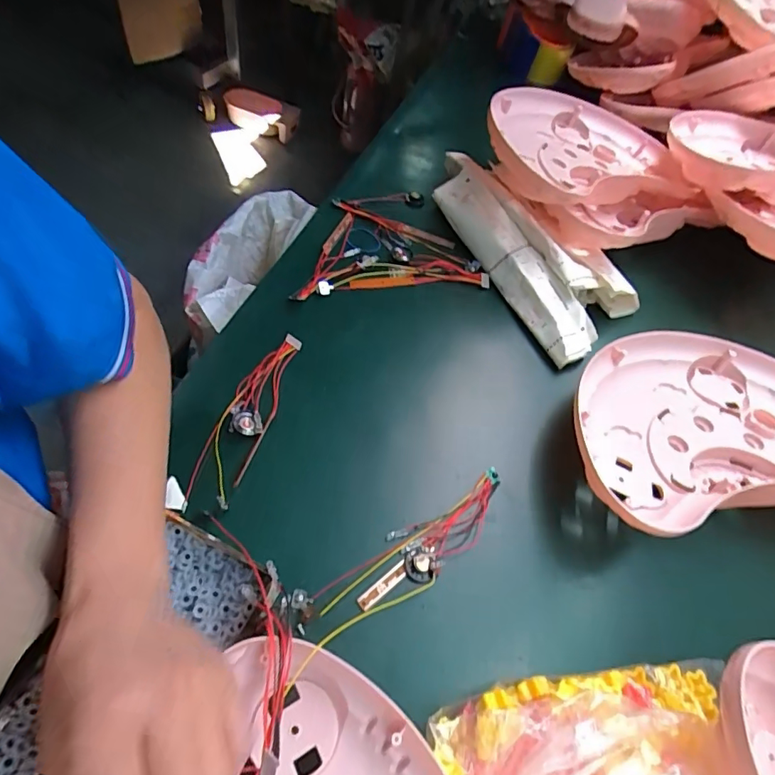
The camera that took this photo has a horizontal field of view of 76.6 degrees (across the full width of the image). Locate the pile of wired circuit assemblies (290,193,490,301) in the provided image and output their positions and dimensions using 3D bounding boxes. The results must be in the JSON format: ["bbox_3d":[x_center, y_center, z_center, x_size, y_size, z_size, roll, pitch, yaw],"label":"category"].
[{"bbox_3d":[0.002,-0.190,0.632,0.227,0.019,0.193,-1,57,-12],"label":"pile of wired circuit assemblies"}]

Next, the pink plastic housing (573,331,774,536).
[{"bbox_3d":[0.334,0.034,0.497,0.339,0.054,0.224,-1,57,-12],"label":"pink plastic housing"}]

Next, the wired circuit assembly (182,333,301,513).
[{"bbox_3d":[-0.133,0.025,0.472,0.046,0.028,0.193,20,55,2],"label":"wired circuit assembly"}]

